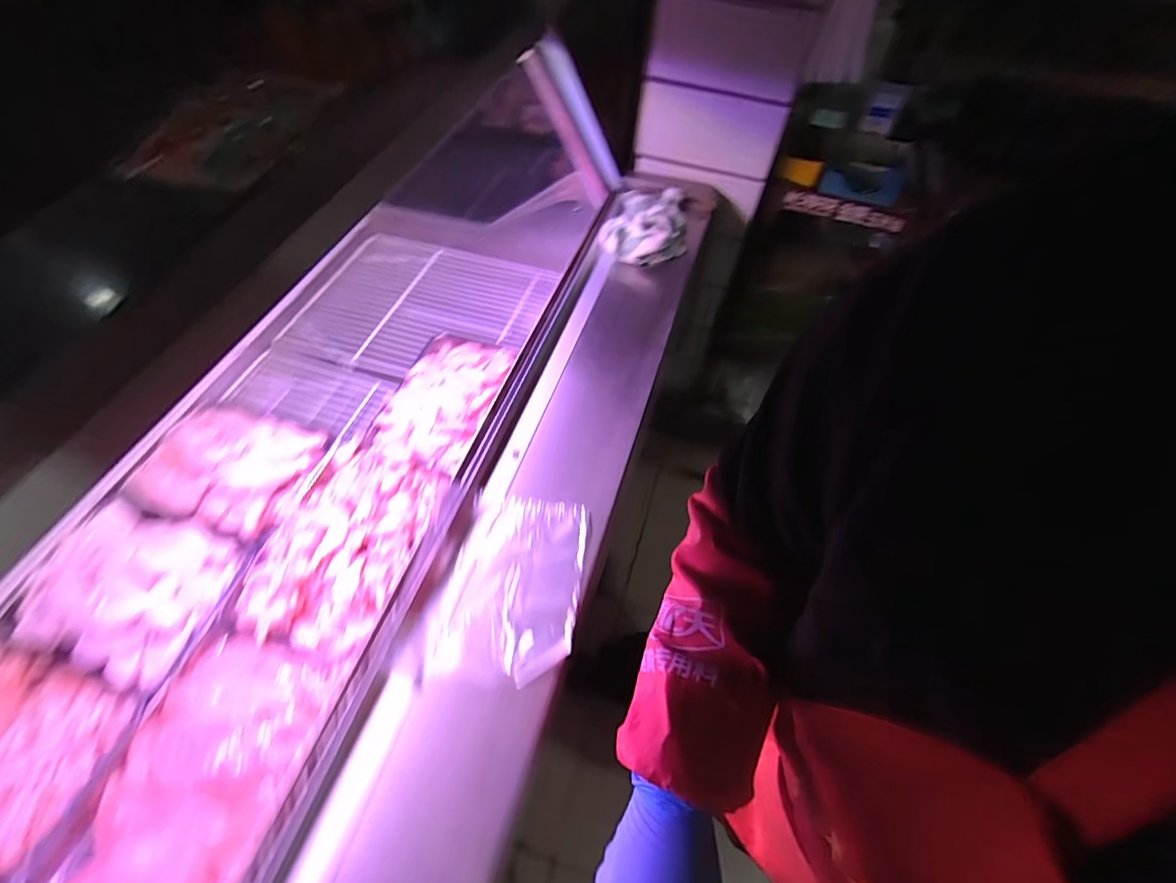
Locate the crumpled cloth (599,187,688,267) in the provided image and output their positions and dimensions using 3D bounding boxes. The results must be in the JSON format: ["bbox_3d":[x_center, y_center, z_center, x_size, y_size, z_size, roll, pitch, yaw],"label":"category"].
[{"bbox_3d":[0.119,-0.456,1.031,0.165,0.061,0.223,8,59,1],"label":"crumpled cloth"}]

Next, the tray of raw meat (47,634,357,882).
[{"bbox_3d":[-0.539,0.468,0.692,0.269,0.073,0.364,13,59,4],"label":"tray of raw meat"}]

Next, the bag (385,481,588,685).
[{"bbox_3d":[-0.109,0.173,0.631,0.199,0.024,0.239,9,59,2],"label":"bag"}]

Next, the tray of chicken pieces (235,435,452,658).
[{"bbox_3d":[-0.444,0.158,0.871,0.273,0.099,0.354,15,59,5],"label":"tray of chicken pieces"}]

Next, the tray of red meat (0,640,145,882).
[{"bbox_3d":[-0.867,0.443,0.727,0.338,0.051,0.242,14,59,5],"label":"tray of red meat"}]

